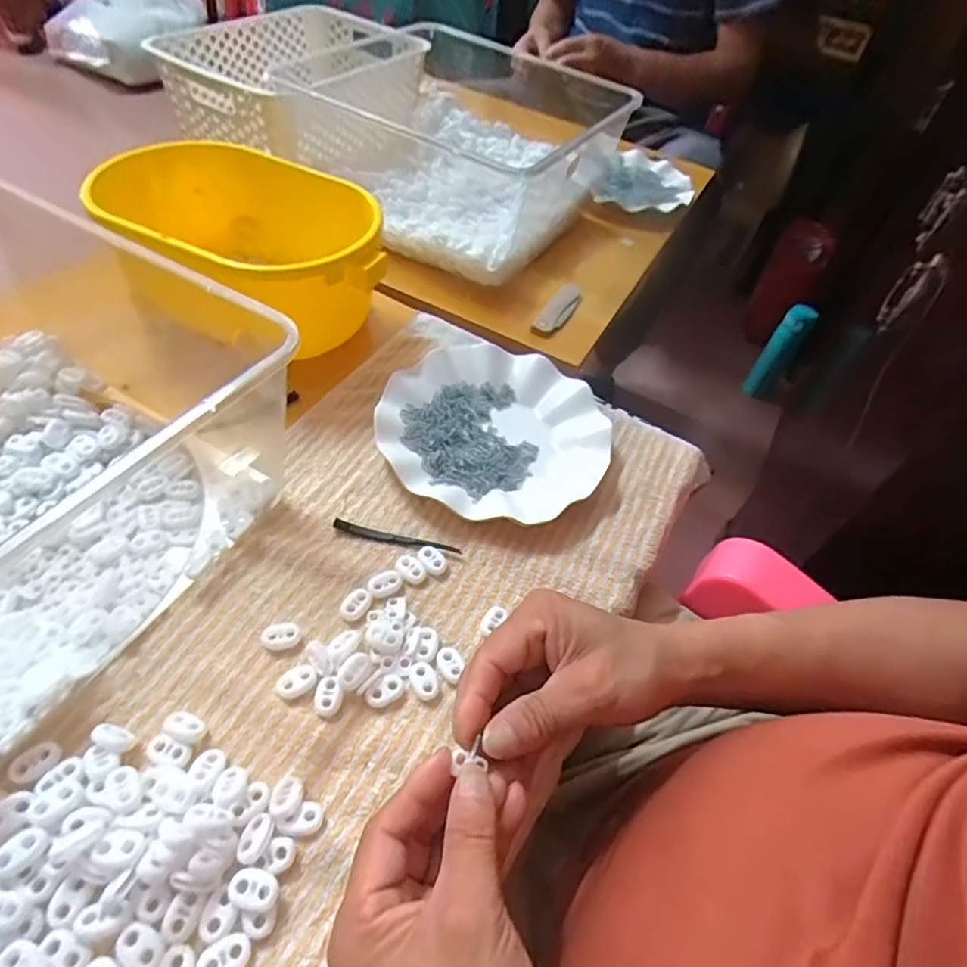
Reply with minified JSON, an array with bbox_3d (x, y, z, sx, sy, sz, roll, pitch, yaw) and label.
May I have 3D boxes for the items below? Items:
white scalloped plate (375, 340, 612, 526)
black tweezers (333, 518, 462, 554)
[{"bbox_3d":[0.012,-0.052,0.473,0.178,0.019,0.186,5,50,-6],"label":"white scalloped plate"},{"bbox_3d":[-0.060,0.037,0.403,0.088,0.007,0.009,12,50,1],"label":"black tweezers"}]

